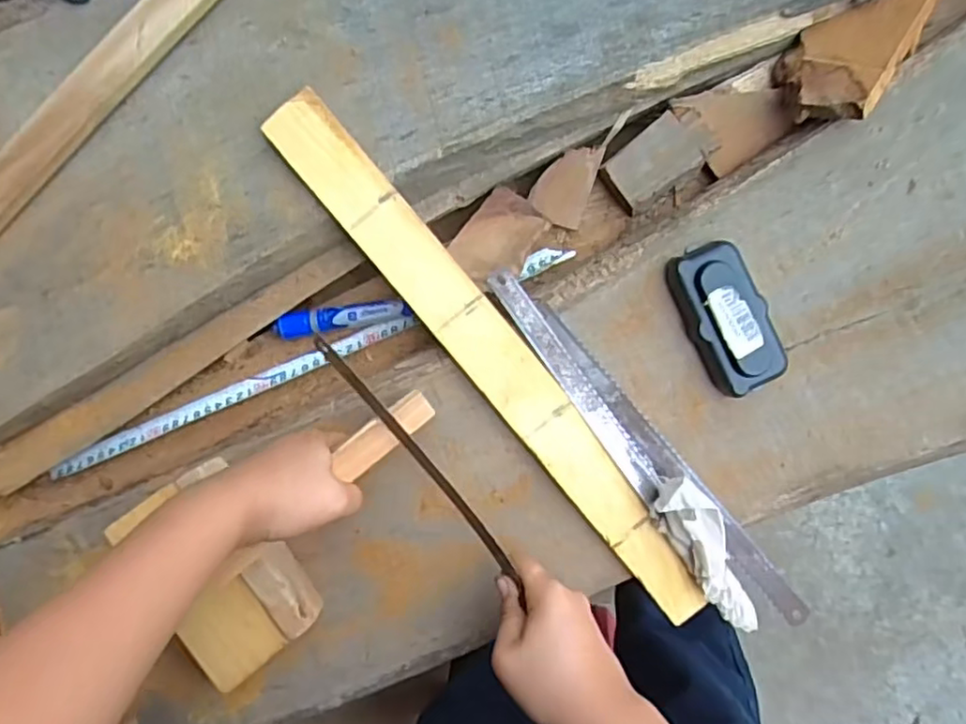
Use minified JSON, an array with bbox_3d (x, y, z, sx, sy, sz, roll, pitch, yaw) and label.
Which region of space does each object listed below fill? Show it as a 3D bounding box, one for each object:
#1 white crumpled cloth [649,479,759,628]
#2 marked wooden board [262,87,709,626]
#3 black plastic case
[{"bbox_3d":[0.157,0.137,0.461,0.038,0.036,0.120,-28,90,6],"label":"white crumpled cloth"},{"bbox_3d":[0.008,-0.005,0.476,0.045,0.022,0.456,-40,89,6],"label":"marked wooden board"},{"bbox_3d":[0.171,-0.031,0.459,0.053,0.030,0.105,-29,90,6],"label":"black plastic case"}]

